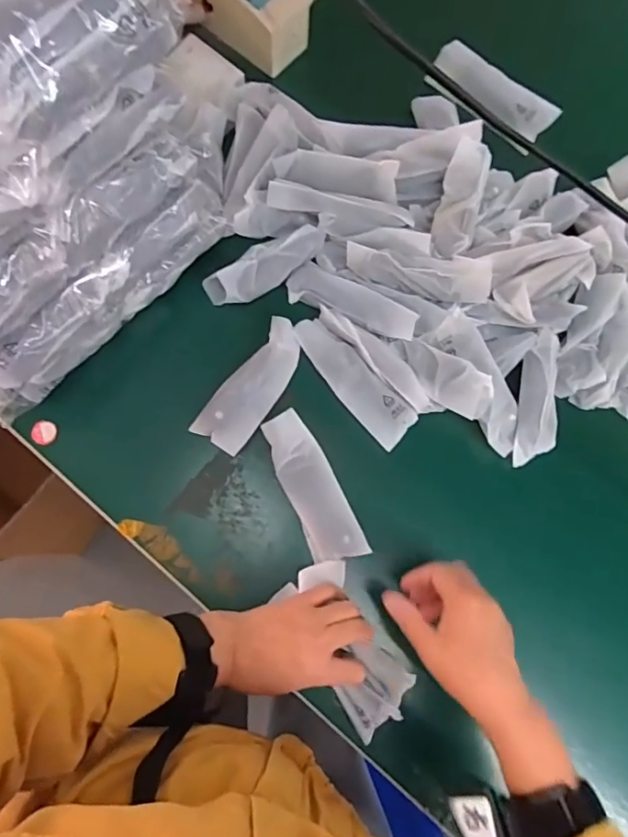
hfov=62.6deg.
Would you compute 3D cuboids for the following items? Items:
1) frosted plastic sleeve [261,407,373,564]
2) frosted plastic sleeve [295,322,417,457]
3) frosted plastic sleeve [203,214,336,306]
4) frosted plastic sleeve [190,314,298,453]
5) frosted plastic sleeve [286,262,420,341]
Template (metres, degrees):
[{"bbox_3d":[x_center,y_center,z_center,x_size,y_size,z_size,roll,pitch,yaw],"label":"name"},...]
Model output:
[{"bbox_3d":[-0.003,0.068,0.510,0.051,0.009,0.154,-27,84,6],"label":"frosted plastic sleeve"},{"bbox_3d":[0.040,-0.041,0.541,0.046,0.018,0.156,-41,81,-10],"label":"frosted plastic sleeve"},{"bbox_3d":[-0.045,-0.174,0.562,0.153,0.030,0.044,-38,80,-10],"label":"frosted plastic sleeve"},{"bbox_3d":[-0.061,-0.035,0.538,0.057,0.026,0.145,36,78,7],"label":"frosted plastic sleeve"},{"bbox_3d":[0.040,-0.124,0.553,0.149,0.017,0.043,28,77,18],"label":"frosted plastic sleeve"}]

